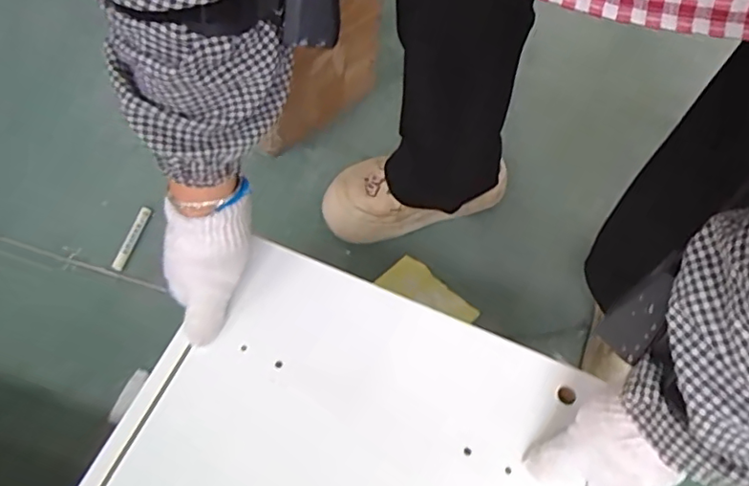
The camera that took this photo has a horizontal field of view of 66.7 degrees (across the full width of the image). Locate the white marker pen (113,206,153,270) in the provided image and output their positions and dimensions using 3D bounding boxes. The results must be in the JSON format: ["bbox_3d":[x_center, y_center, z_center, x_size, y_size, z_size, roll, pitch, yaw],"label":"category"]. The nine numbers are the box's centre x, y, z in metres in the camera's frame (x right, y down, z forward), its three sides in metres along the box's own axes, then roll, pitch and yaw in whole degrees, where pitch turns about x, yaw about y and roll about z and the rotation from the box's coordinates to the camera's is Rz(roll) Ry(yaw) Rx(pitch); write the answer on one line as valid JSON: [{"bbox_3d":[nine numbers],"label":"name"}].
[{"bbox_3d":[-0.324,-0.007,0.763,0.012,0.015,0.099,11,58,4],"label":"white marker pen"}]

